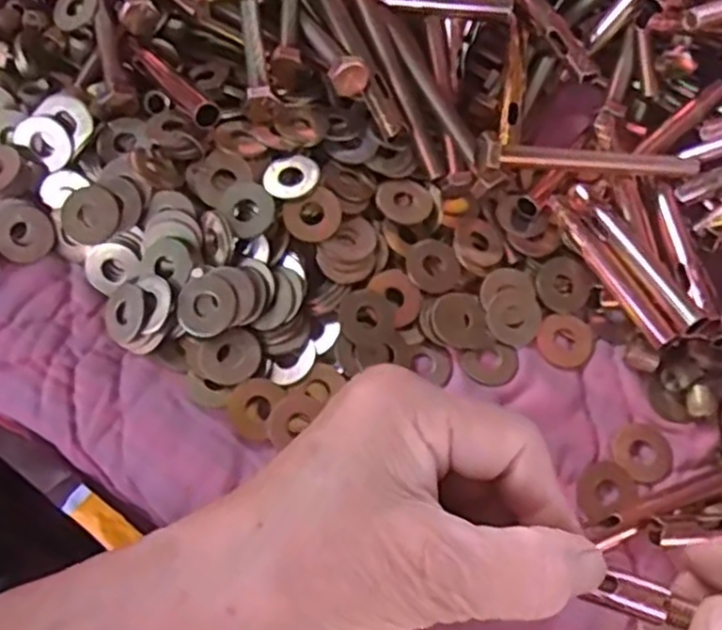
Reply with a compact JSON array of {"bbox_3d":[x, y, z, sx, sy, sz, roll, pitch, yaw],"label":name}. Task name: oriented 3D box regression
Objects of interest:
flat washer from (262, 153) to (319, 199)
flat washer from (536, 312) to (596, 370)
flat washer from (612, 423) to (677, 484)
[{"bbox_3d":[-0.030,-0.060,0.320,0.021,0.006,0.025,31,72,12],"label":"flat washer"},{"bbox_3d":[0.090,0.011,0.325,0.025,0.004,0.024,0,68,0],"label":"flat washer"},{"bbox_3d":[0.119,0.058,0.309,0.025,0.004,0.024,0,68,0],"label":"flat washer"}]

